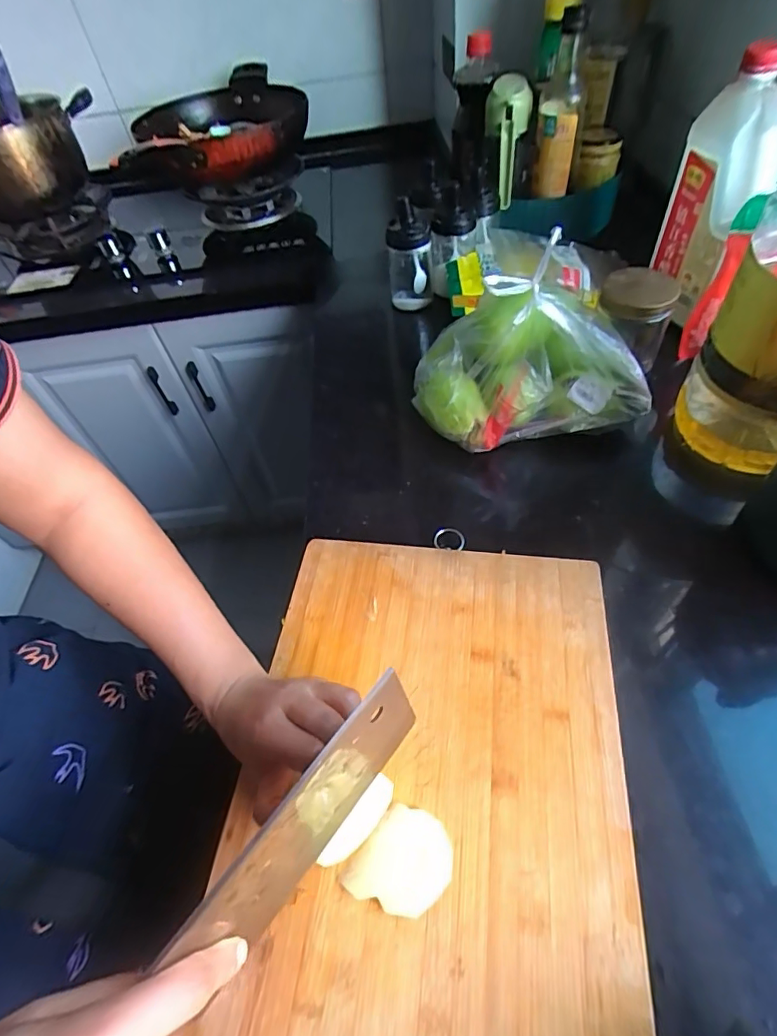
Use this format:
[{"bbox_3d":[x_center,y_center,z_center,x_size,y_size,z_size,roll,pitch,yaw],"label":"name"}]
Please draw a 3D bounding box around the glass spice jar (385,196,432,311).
[{"bbox_3d":[0.028,-0.363,0.720,0.063,0.131,0.056,-9,52,1],"label":"glass spice jar"}]

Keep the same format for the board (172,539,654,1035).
[{"bbox_3d":[0.031,0.179,0.370,0.265,0.019,0.366,3,53,10],"label":"board"}]

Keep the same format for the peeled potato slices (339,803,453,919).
[{"bbox_3d":[0.010,0.226,0.332,0.054,0.008,0.064,31,63,27],"label":"peeled potato slices"}]

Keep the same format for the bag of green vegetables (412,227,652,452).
[{"bbox_3d":[0.152,-0.177,0.532,0.238,0.150,0.133,-6,52,3],"label":"bag of green vegetables"}]

